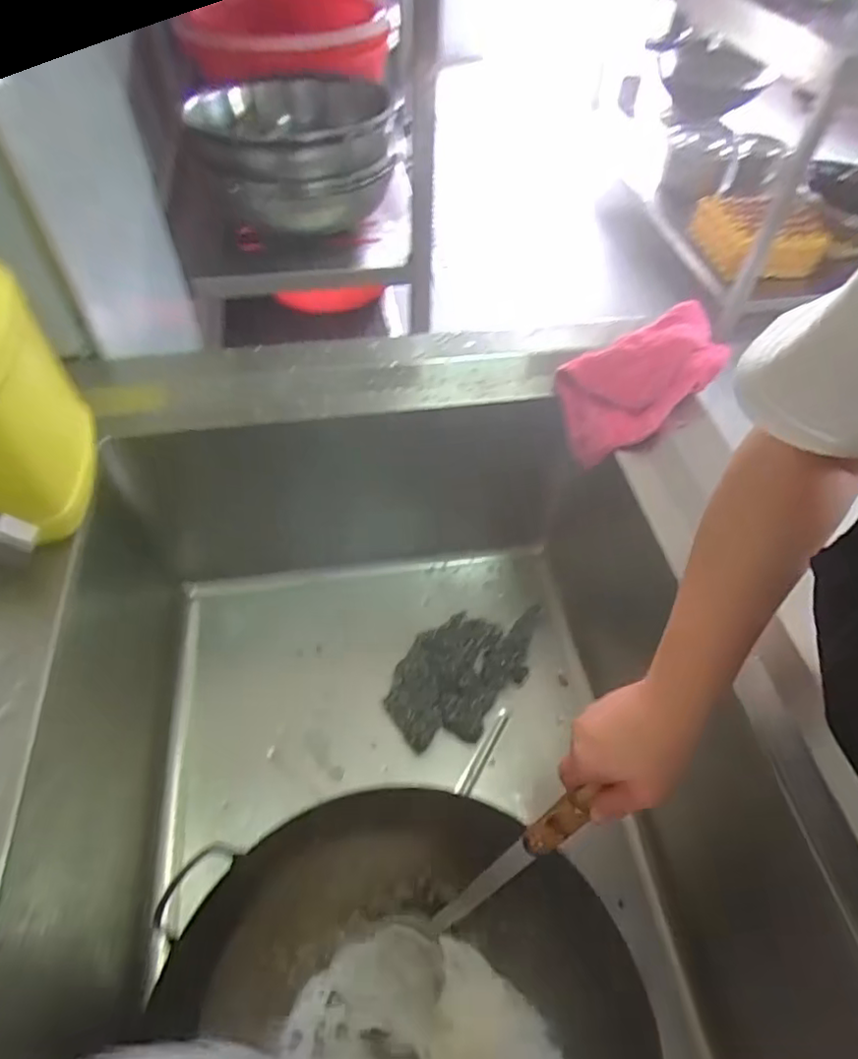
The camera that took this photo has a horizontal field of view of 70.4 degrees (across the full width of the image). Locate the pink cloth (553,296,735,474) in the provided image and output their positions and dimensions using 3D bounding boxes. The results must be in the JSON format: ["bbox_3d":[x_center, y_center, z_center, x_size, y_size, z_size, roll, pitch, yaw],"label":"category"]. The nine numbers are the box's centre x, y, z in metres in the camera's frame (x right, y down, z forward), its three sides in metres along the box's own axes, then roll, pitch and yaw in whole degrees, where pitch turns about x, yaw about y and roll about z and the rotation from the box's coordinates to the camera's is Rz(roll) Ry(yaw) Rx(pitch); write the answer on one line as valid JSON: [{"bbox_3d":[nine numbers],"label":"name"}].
[{"bbox_3d":[0.230,-0.152,0.641,0.179,0.085,0.111,-20,55,-15],"label":"pink cloth"}]

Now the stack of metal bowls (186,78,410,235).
[{"bbox_3d":[-0.220,-0.656,1.059,0.343,0.198,0.350,-8,53,-6],"label":"stack of metal bowls"}]

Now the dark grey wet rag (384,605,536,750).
[{"bbox_3d":[0.048,0.167,0.755,0.122,0.047,0.227,35,60,23],"label":"dark grey wet rag"}]

